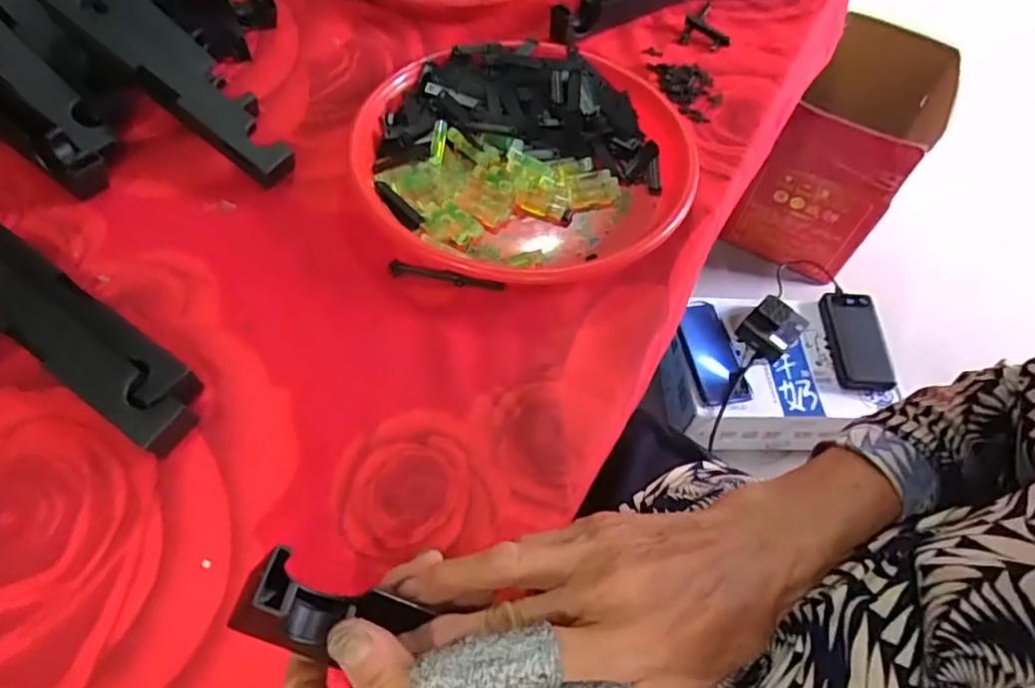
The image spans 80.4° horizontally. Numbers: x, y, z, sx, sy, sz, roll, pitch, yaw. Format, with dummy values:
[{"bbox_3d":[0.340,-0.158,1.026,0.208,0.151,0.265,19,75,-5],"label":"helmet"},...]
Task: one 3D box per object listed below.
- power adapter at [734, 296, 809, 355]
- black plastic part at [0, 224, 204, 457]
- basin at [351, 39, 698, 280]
[{"bbox_3d":[0.372,-0.024,0.895,0.082,0.041,0.071,-38,68,-23],"label":"power adapter"},{"bbox_3d":[-0.266,-0.010,0.359,0.210,0.042,0.048,31,62,14],"label":"black plastic part"},{"bbox_3d":[0.009,-0.141,0.458,0.247,0.032,0.228,2,58,-3],"label":"basin"}]

